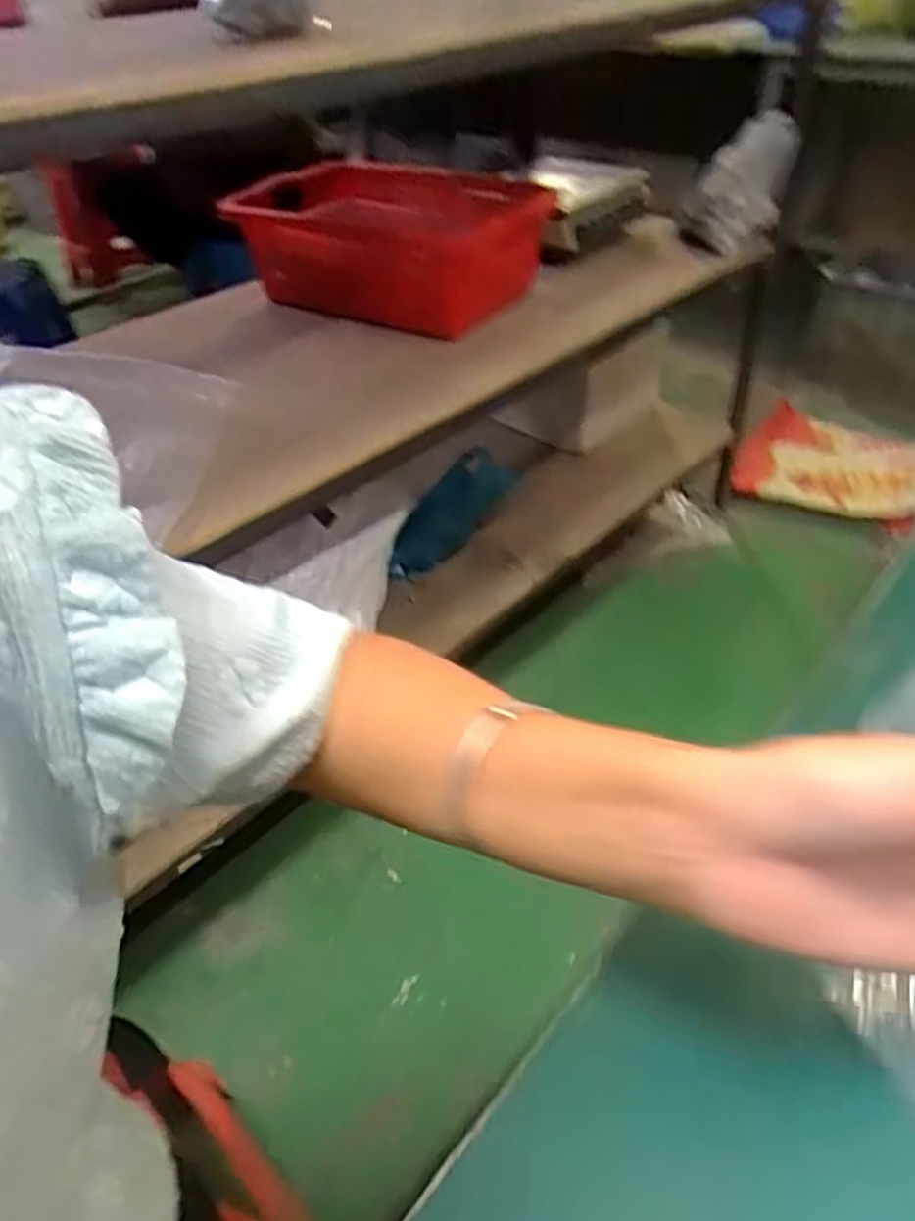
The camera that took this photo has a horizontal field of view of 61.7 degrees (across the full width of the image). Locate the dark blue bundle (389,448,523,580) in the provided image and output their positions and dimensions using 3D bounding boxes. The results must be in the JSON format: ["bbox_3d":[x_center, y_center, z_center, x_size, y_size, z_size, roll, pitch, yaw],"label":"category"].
[{"bbox_3d":[-0.013,-0.165,1.304,0.268,0.115,0.078,-46,56,-8],"label":"dark blue bundle"}]

